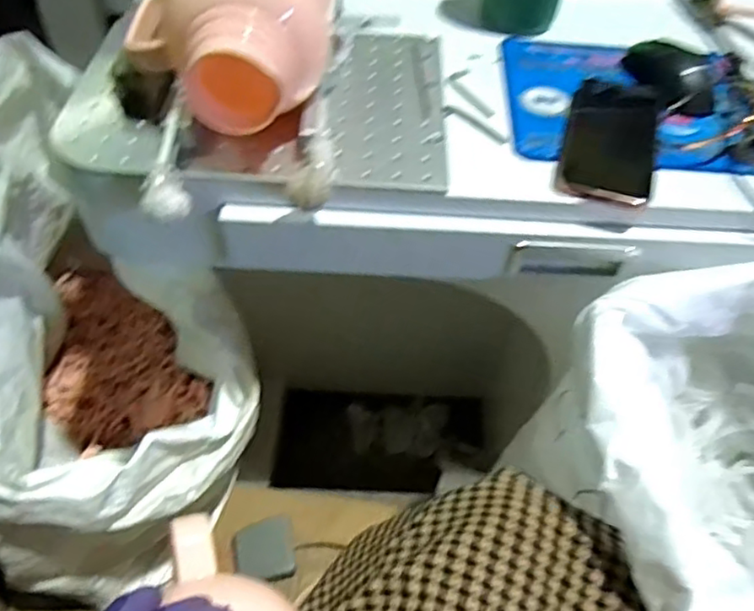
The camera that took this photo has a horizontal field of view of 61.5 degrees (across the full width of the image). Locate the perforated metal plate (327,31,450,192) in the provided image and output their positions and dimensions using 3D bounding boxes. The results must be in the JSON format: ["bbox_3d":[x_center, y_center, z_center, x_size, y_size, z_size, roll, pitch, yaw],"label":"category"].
[{"bbox_3d":[0.011,-0.193,0.597,0.105,0.008,0.234,3,51,0],"label":"perforated metal plate"}]

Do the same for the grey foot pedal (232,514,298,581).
[{"bbox_3d":[-0.157,0.340,0.881,0.081,0.018,0.087,-10,52,-11],"label":"grey foot pedal"}]

